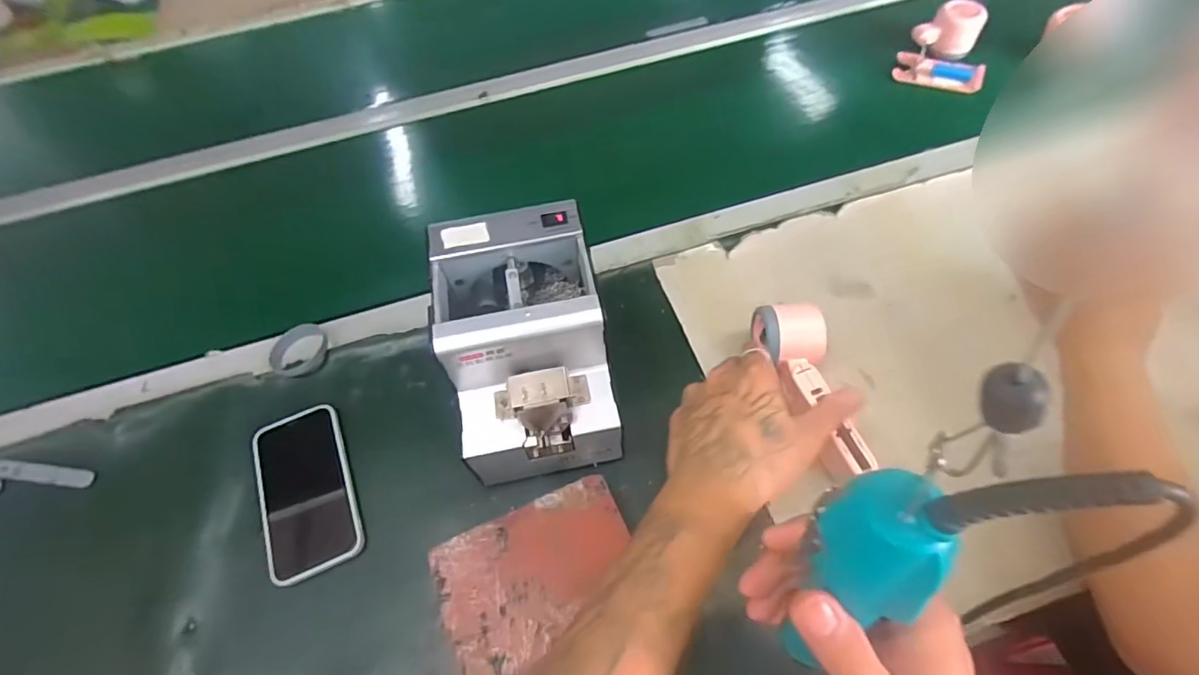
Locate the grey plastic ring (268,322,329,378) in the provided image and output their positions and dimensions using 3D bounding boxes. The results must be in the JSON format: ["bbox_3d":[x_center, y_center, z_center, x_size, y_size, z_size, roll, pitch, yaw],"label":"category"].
[{"bbox_3d":[-0.296,0.013,0.545,0.057,0.019,0.047,-37,64,-16],"label":"grey plastic ring"}]

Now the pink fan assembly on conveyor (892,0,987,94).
[{"bbox_3d":[0.452,-0.384,0.721,0.102,0.051,0.118,15,61,13],"label":"pink fan assembly on conveyor"}]

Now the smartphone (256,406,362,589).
[{"bbox_3d":[-0.254,0.131,0.479,0.072,0.013,0.146,-22,61,-9],"label":"smartphone"}]

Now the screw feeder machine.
[{"bbox_3d":[-0.056,0.011,0.460,0.123,0.143,0.177,-10,60,-2],"label":"screw feeder machine"}]

